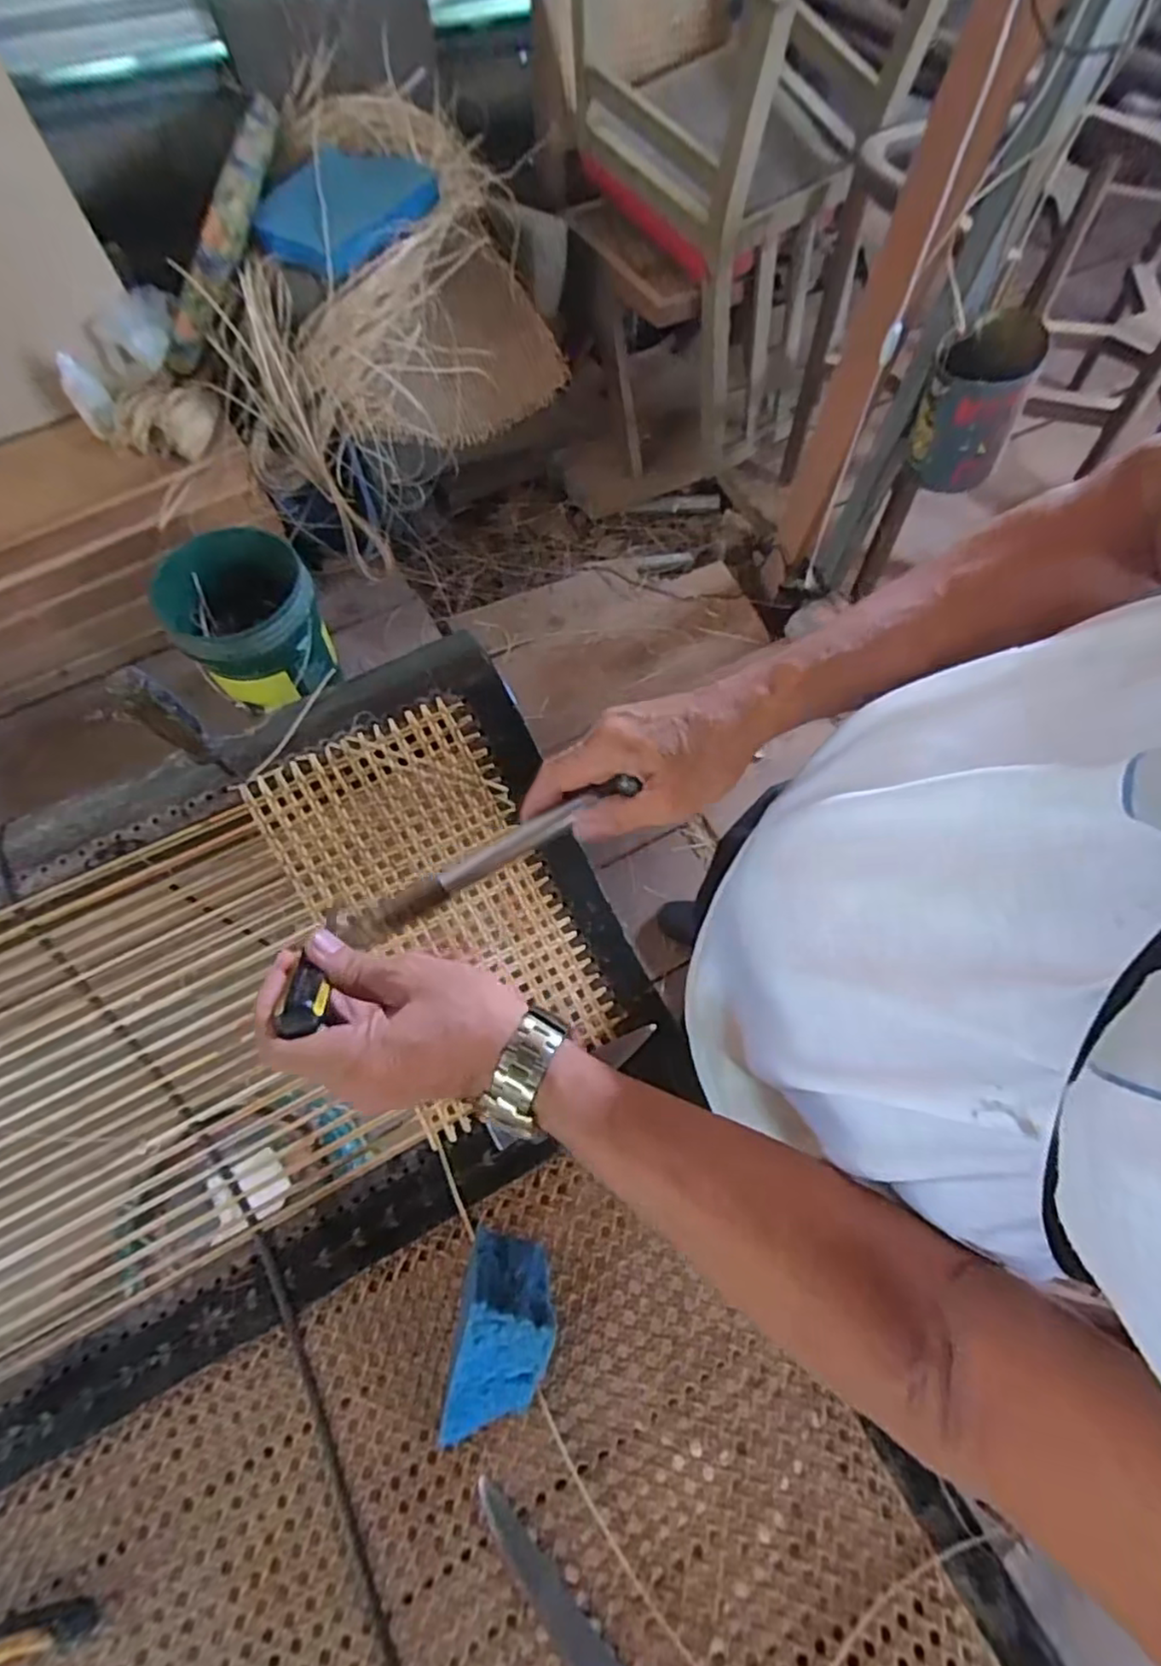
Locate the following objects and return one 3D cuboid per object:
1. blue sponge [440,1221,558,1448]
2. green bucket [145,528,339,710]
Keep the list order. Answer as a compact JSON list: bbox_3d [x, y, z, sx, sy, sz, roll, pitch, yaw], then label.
[{"bbox_3d":[-0.050,0.317,0.412,0.062,0.063,0.111,9,67,3],"label":"blue sponge"},{"bbox_3d":[-0.689,-0.436,1.403,0.276,0.263,0.293,0,67,-1],"label":"green bucket"}]

